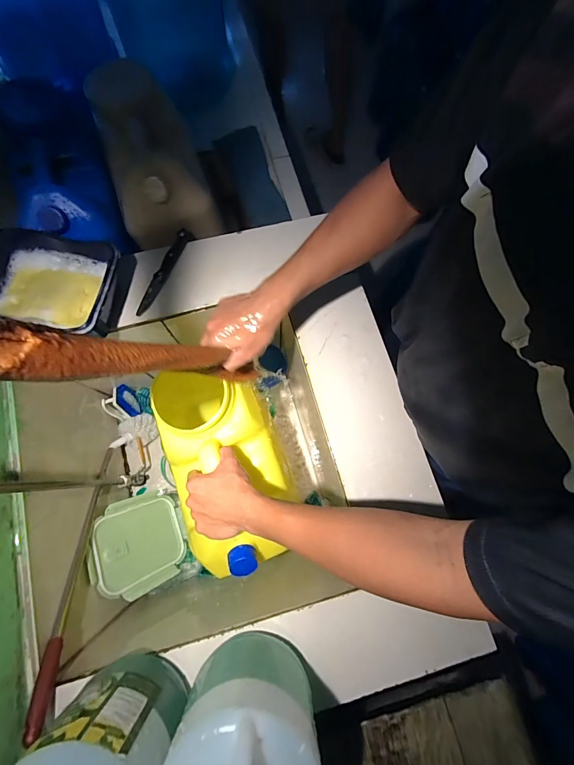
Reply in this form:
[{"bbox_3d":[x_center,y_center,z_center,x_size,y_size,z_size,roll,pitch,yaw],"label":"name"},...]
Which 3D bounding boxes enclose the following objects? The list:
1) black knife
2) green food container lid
[{"bbox_3d":[-0.218,-0.197,0.594,0.023,0.011,0.177,25,76,5],"label":"black knife"},{"bbox_3d":[-0.305,0.337,0.712,0.023,0.225,0.183,-28,75,27],"label":"green food container lid"}]

